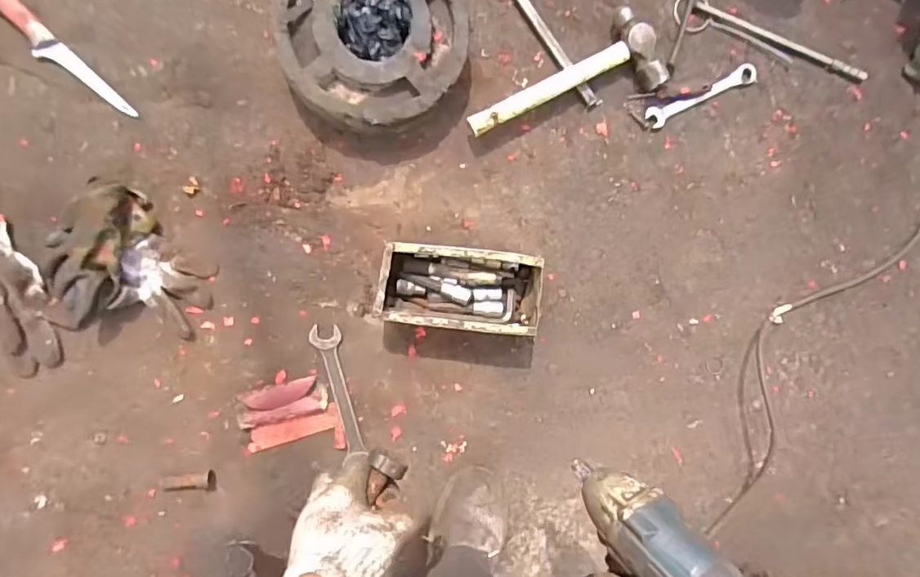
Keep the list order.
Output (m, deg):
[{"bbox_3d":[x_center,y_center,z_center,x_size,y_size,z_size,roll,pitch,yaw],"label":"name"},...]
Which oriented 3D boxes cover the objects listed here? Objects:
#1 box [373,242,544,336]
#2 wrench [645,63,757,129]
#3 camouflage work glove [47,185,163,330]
[{"bbox_3d":[0.003,0.001,0.710,0.214,0.087,0.100,6,93,-8],"label":"box"},{"bbox_3d":[0.358,-0.285,0.785,0.181,0.012,0.031,-26,92,-6],"label":"wrench"},{"bbox_3d":[-0.451,-0.044,0.657,0.083,0.061,0.184,26,88,-6],"label":"camouflage work glove"}]

